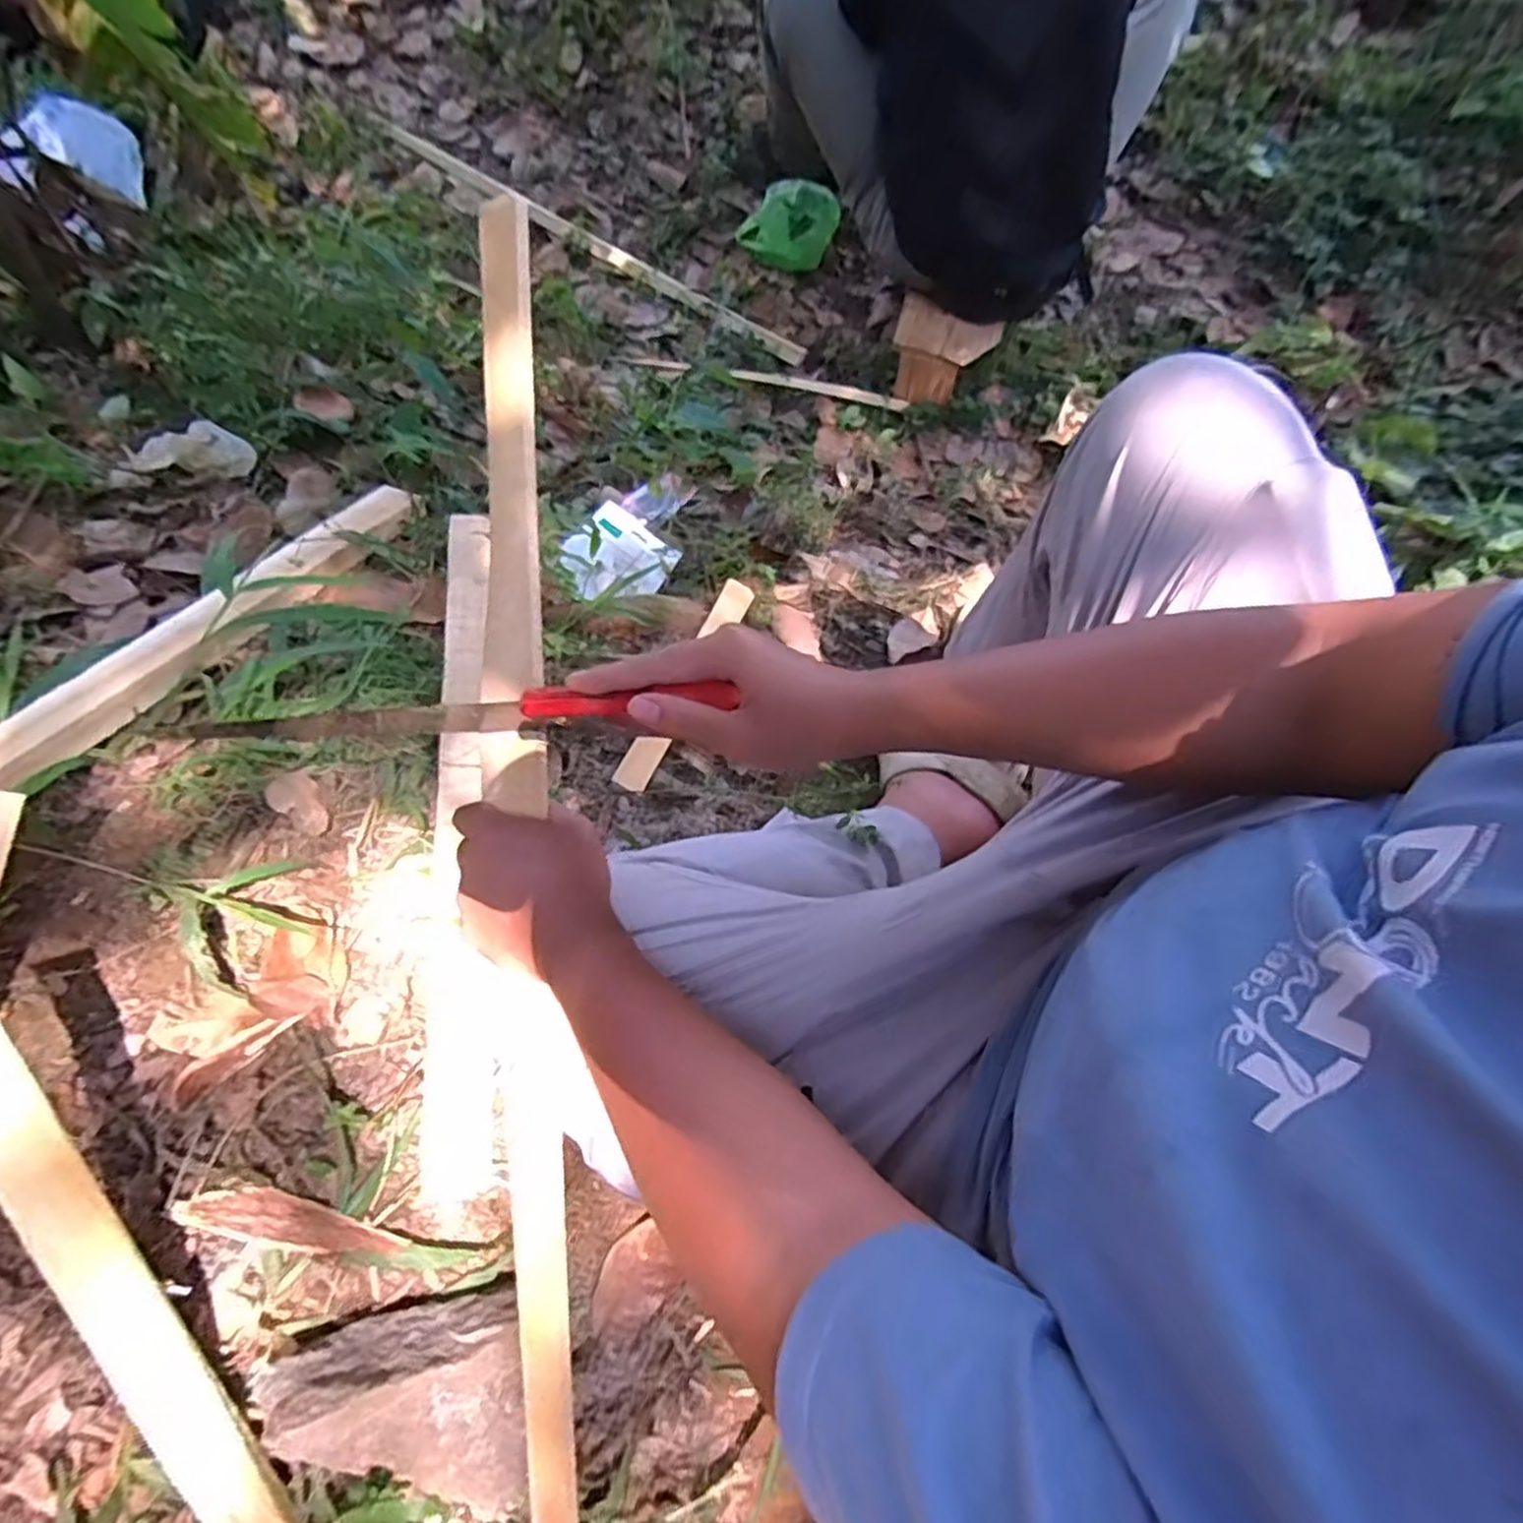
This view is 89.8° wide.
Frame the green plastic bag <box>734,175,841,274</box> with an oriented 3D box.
[{"bbox_3d":[0.058,-1.144,1.630,0.217,0.139,0.077,0,73,-1],"label":"green plastic bag"}]

